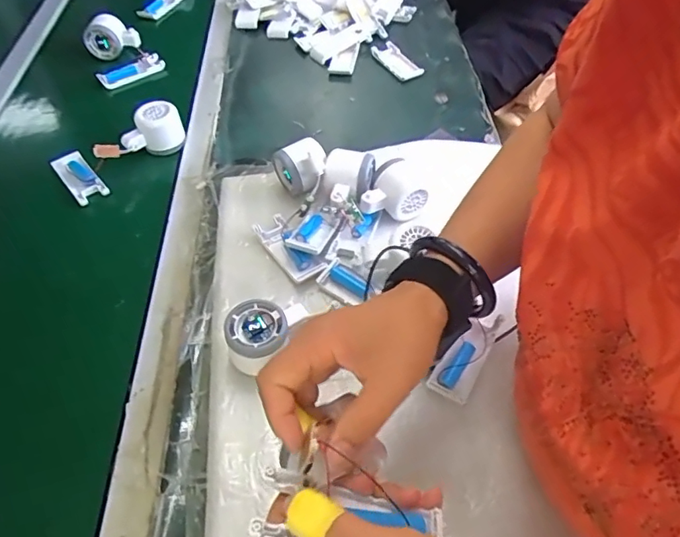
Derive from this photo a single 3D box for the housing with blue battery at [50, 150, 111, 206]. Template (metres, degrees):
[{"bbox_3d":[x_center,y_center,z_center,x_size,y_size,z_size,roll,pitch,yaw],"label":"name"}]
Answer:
[{"bbox_3d":[-0.350,-0.122,0.693,0.039,0.021,0.095,-35,57,-23],"label":"housing with blue battery"}]

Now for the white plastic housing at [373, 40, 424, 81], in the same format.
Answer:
[{"bbox_3d":[0.093,-0.344,0.851,0.045,0.008,0.105,-23,53,-15],"label":"white plastic housing"}]

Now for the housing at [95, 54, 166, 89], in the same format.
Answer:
[{"bbox_3d":[-0.343,-0.325,0.850,0.104,0.026,0.022,-28,54,-18],"label":"housing"}]

